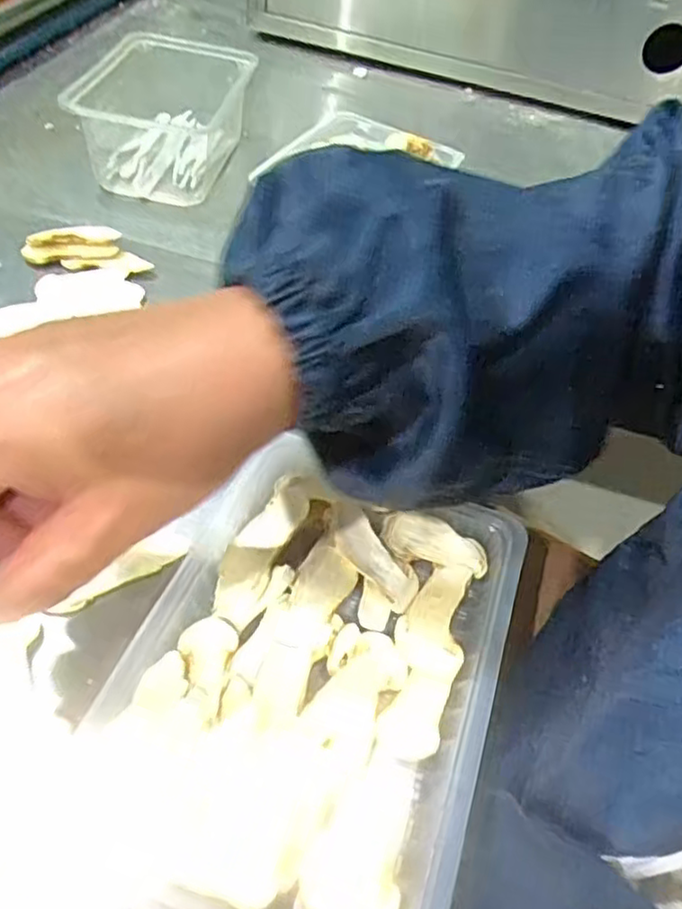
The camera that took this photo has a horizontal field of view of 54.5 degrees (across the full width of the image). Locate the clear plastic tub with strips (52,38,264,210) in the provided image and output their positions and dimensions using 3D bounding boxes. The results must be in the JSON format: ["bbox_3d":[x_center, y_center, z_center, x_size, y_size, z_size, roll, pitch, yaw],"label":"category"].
[{"bbox_3d":[-0.150,-0.280,0.546,0.107,0.069,0.164,13,50,4],"label":"clear plastic tub with strips"}]

